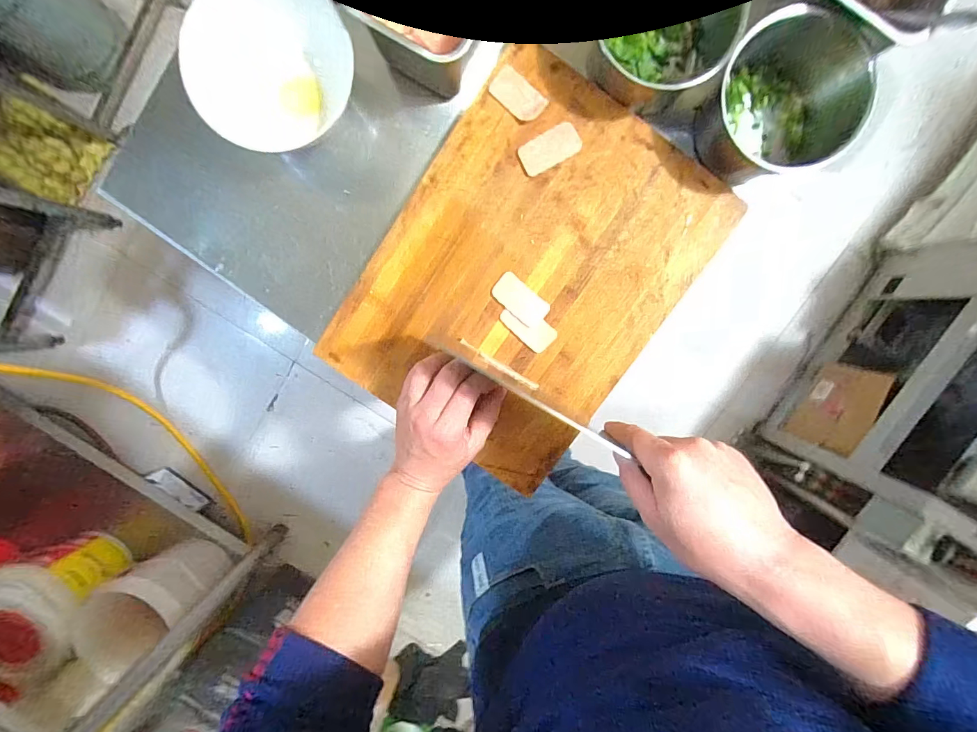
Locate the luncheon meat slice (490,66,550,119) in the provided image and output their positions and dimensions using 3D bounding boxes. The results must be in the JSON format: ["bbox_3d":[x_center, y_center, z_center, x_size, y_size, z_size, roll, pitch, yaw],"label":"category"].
[{"bbox_3d":[0.029,-0.275,0.420,0.058,0.006,0.031,40,97,-4],"label":"luncheon meat slice"}]

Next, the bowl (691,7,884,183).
[{"bbox_3d":[0.280,-0.255,0.409,0.133,0.071,0.129,-11,98,3],"label":"bowl"}]

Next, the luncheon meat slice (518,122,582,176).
[{"bbox_3d":[0.063,-0.223,0.423,0.063,0.004,0.032,-27,97,5],"label":"luncheon meat slice"}]

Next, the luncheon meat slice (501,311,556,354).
[{"bbox_3d":[0.044,-0.044,0.452,0.061,0.004,0.033,42,97,-5],"label":"luncheon meat slice"}]

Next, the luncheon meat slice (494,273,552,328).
[{"bbox_3d":[0.035,-0.071,0.448,0.064,0.004,0.033,38,97,-4],"label":"luncheon meat slice"}]

